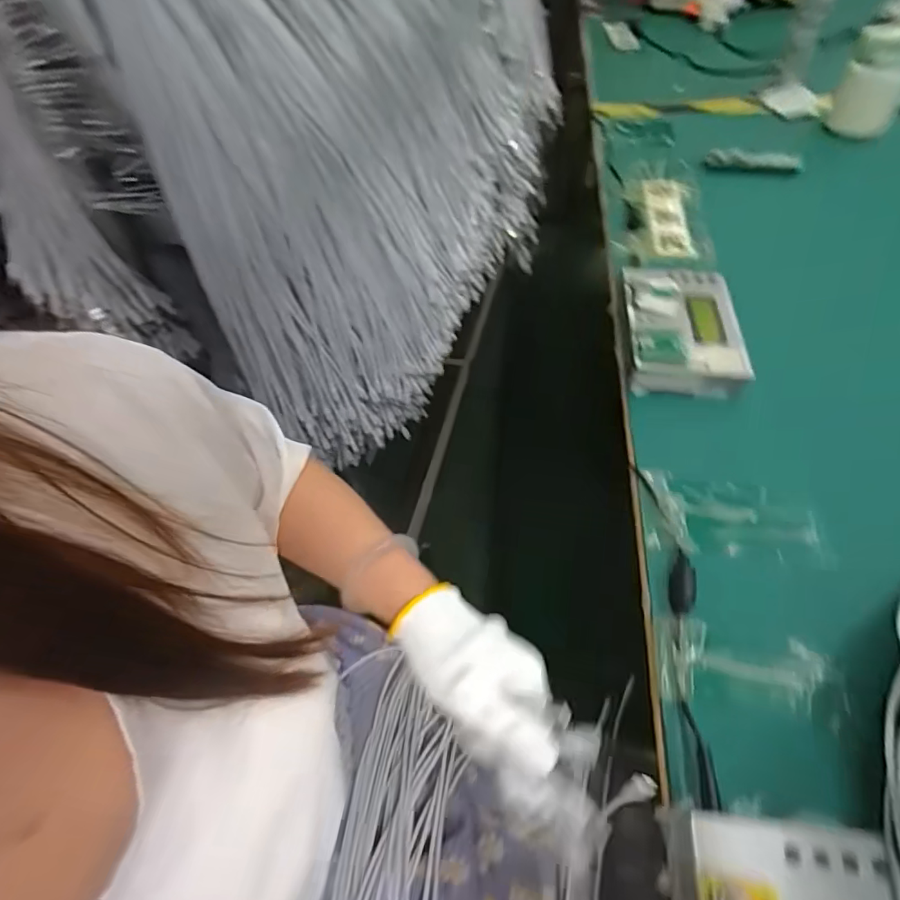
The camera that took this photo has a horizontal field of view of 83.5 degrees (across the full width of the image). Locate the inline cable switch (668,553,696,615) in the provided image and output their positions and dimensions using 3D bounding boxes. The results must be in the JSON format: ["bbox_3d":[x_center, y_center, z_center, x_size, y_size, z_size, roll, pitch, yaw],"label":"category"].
[{"bbox_3d":[0.157,0.090,0.339,0.017,0.006,0.041,15,56,15],"label":"inline cable switch"}]

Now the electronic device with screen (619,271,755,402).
[{"bbox_3d":[0.215,-0.116,0.472,0.102,0.033,0.148,5,54,8],"label":"electronic device with screen"}]

